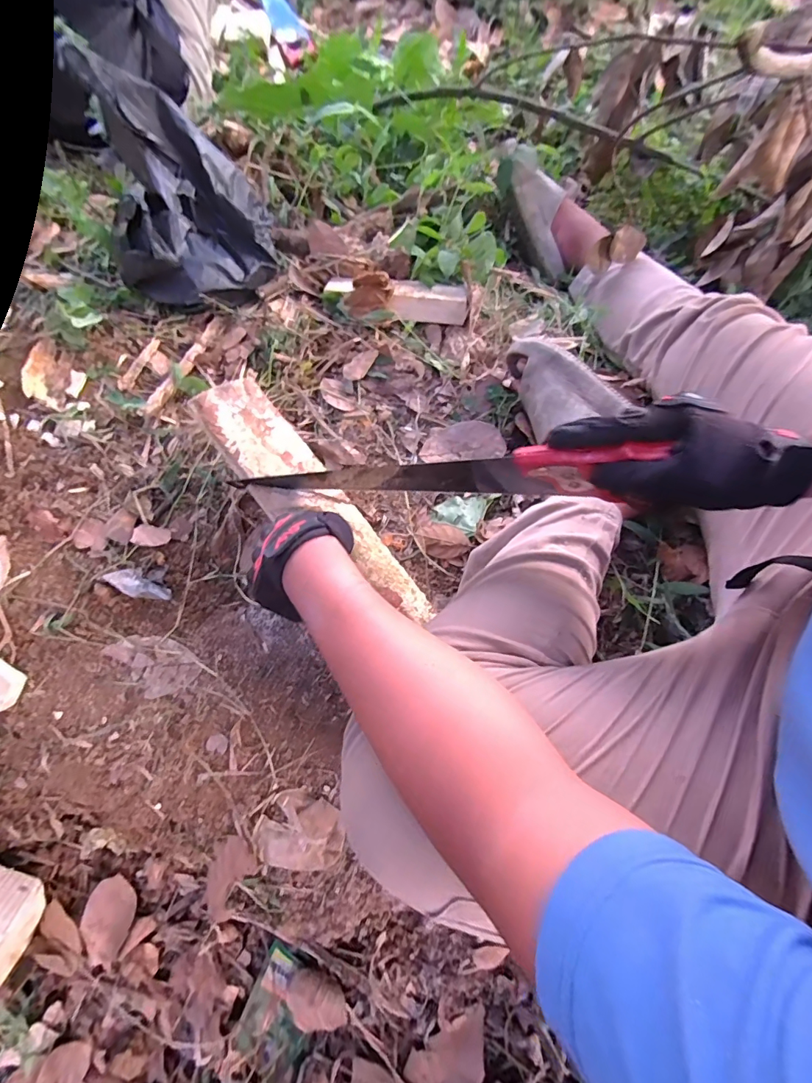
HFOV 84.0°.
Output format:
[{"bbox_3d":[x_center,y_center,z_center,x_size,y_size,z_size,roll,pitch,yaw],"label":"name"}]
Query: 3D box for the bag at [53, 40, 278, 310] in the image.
[{"bbox_3d":[-0.319,-0.504,0.657,0.202,0.185,0.259,-5,78,0],"label":"bag"}]

